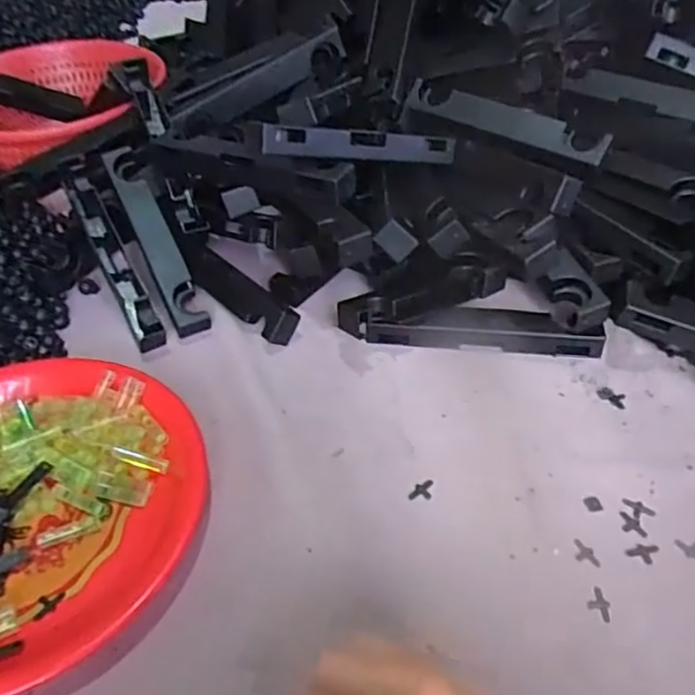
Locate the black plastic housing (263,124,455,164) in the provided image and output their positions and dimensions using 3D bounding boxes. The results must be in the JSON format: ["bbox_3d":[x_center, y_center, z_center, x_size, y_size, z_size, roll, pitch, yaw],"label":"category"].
[{"bbox_3d":[0.014,-0.172,0.573,0.190,0.021,0.024,-9,41,-34],"label":"black plastic housing"}]

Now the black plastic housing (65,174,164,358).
[{"bbox_3d":[-0.212,-0.077,0.613,0.028,0.025,0.182,-24,72,-19],"label":"black plastic housing"}]

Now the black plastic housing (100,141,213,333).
[{"bbox_3d":[-0.177,-0.100,0.622,0.032,0.018,0.194,-22,75,-18],"label":"black plastic housing"}]

